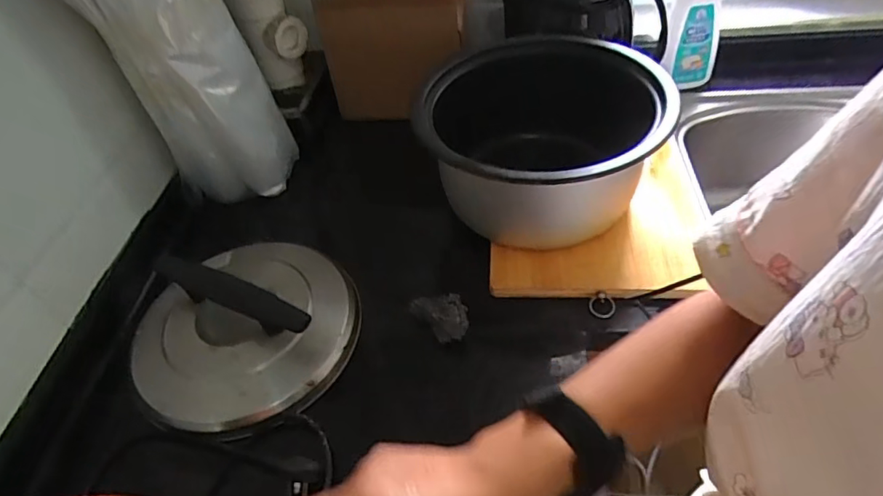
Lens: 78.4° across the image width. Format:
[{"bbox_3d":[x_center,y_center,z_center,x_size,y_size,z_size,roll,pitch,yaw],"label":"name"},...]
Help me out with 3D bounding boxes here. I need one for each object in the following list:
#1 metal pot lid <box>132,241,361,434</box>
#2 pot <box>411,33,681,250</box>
[{"bbox_3d":[-0.252,0.076,0.674,0.263,0.091,0.263,-4,46,4],"label":"metal pot lid"},{"bbox_3d":[0.145,-0.150,0.779,0.330,0.176,0.357,-4,46,4],"label":"pot"}]

